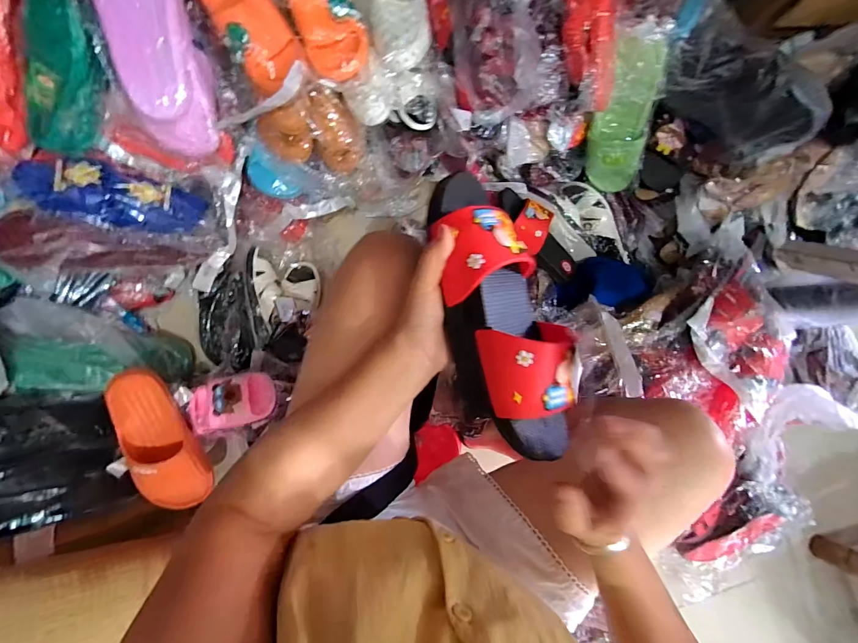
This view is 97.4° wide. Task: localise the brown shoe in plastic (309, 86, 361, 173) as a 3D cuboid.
[{"bbox_3d":[-0.156,-0.323,0.643,0.070,0.048,0.132,-12,134,1],"label":"brown shoe in plastic"}]

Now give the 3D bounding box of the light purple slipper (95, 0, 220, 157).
[{"bbox_3d":[-0.377,-0.384,0.519,0.110,0.050,0.282,-10,110,-7],"label":"light purple slipper"}]

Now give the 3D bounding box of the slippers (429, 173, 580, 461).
[{"bbox_3d":[0.059,-0.007,0.318,0.099,0.063,0.246,-15,85,-7],"label":"slippers"}]

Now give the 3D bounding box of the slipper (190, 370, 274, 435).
[{"bbox_3d":[-0.343,0.140,0.656,0.152,0.060,0.095,-12,68,-15],"label":"slipper"}]

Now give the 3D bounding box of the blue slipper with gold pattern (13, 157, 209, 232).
[{"bbox_3d":[-0.473,-0.191,0.577,0.227,0.057,0.095,4,87,-40],"label":"blue slipper with gold pattern"}]

